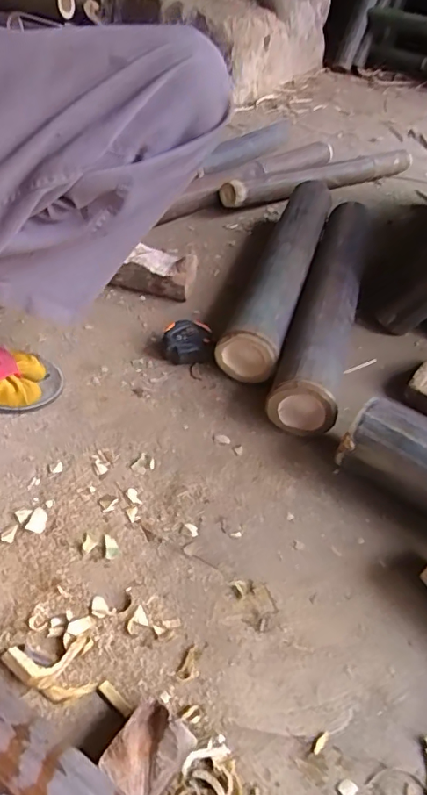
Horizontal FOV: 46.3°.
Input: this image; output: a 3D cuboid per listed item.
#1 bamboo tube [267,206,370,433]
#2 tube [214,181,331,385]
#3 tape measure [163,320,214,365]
[{"bbox_3d":[0.164,-0.140,0.711,0.075,0.088,0.490,15,45,9],"label":"bamboo tube"},{"bbox_3d":[0.113,-0.208,0.779,0.079,0.089,0.508,16,45,10],"label":"tube"},{"bbox_3d":[-0.034,-0.073,0.657,0.063,0.041,0.054,-7,46,-14],"label":"tape measure"}]

